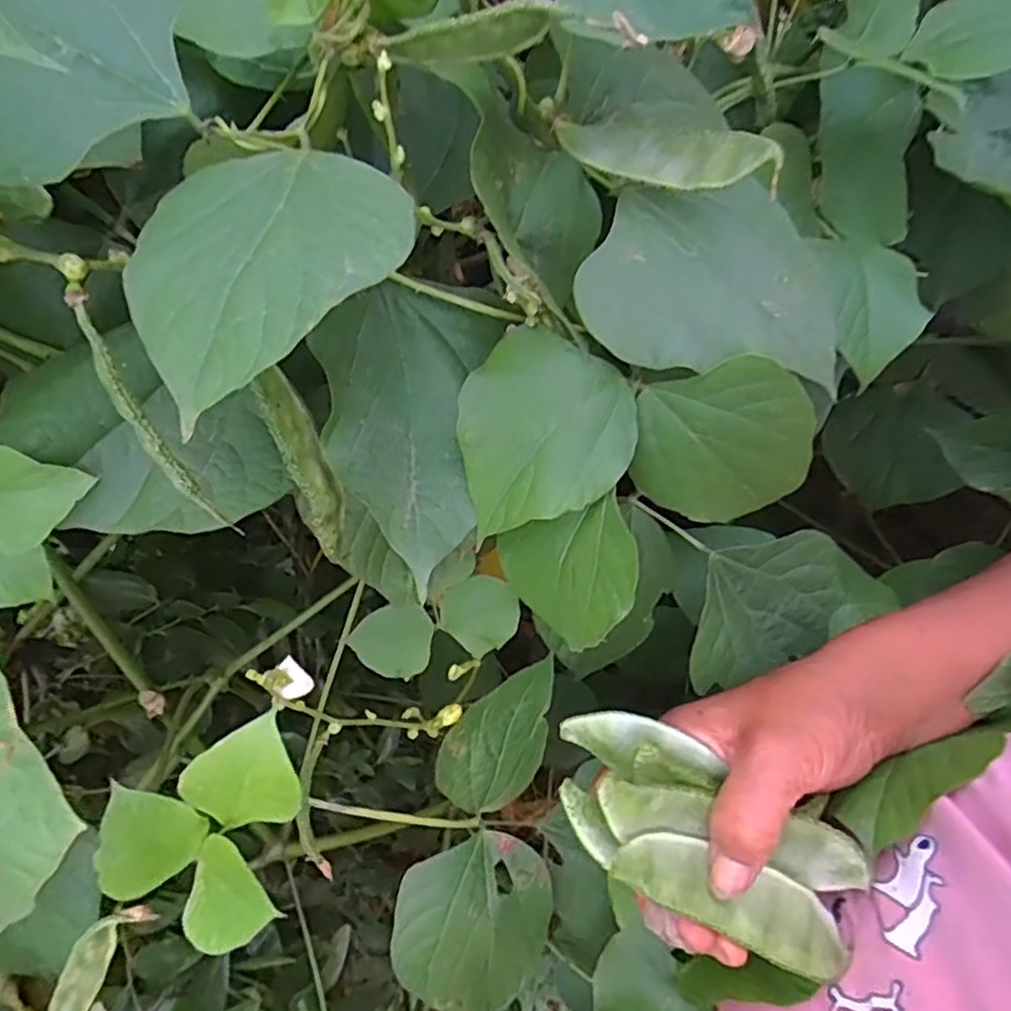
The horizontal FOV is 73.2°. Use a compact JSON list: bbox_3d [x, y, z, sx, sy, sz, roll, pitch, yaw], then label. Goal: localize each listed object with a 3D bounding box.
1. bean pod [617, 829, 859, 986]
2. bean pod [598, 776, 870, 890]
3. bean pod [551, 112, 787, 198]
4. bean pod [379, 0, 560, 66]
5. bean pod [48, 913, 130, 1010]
[{"bbox_3d":[0.091,0.153,0.265,0.109,0.008,0.029,29,64,-9],"label":"bean pod"},{"bbox_3d":[0.089,0.129,0.270,0.115,0.018,0.024,20,62,-9],"label":"bean pod"},{"bbox_3d":[0.045,-0.102,0.192,0.066,0.016,0.011,24,65,16],"label":"bean pod"},{"bbox_3d":[-0.009,-0.107,0.157,0.042,0.010,0.004,5,60,24],"label":"bean pod"},{"bbox_3d":[-0.126,0.140,0.202,0.009,0.009,0.035,13,63,11],"label":"bean pod"}]

